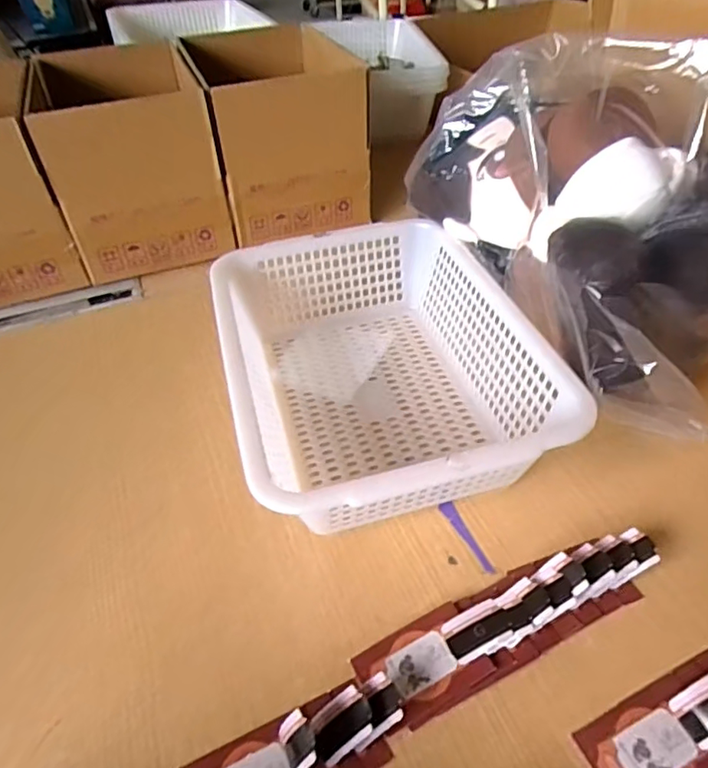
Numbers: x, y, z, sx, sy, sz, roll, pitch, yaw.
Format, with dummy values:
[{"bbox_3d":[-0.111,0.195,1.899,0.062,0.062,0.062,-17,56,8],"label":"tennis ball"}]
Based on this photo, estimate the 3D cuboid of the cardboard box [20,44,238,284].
[{"bbox_3d":[-0.315,-0.326,0.799,0.210,0.194,0.329,-19,46,-15],"label":"cardboard box"}]

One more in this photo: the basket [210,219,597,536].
[{"bbox_3d":[0.017,-0.017,0.531,0.255,0.105,0.342,-12,44,-9],"label":"basket"}]

